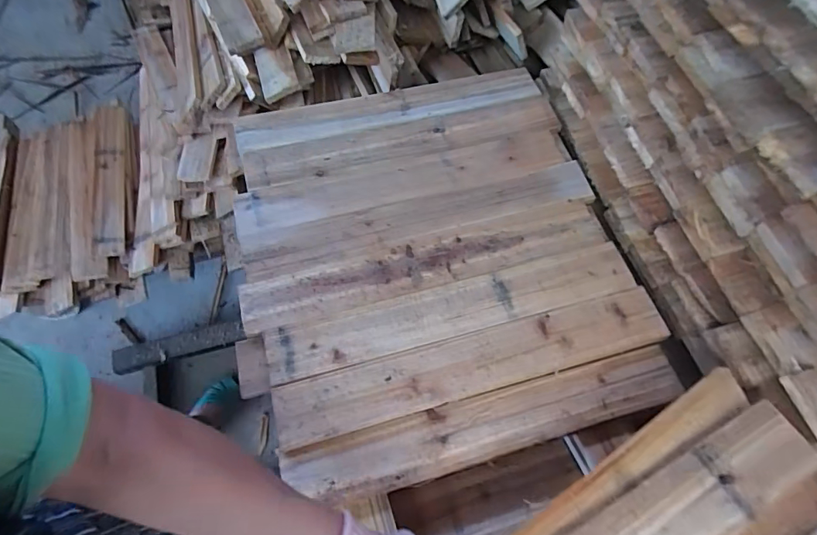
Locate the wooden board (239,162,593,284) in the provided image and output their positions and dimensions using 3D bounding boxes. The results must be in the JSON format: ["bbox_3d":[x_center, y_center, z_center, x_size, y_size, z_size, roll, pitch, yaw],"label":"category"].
[{"bbox_3d":[0.018,-0.069,0.645,0.492,0.013,0.065,-15,64,-10],"label":"wooden board"}]

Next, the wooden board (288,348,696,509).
[{"bbox_3d":[0.100,0.185,0.541,0.476,0.007,0.067,-14,63,-9],"label":"wooden board"}]

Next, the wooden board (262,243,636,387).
[{"bbox_3d":[0.061,0.055,0.592,0.478,0.008,0.070,-14,63,-9],"label":"wooden board"}]

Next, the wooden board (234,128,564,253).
[{"bbox_3d":[-0.004,-0.129,0.682,0.493,0.007,0.088,-16,64,-10],"label":"wooden board"}]

